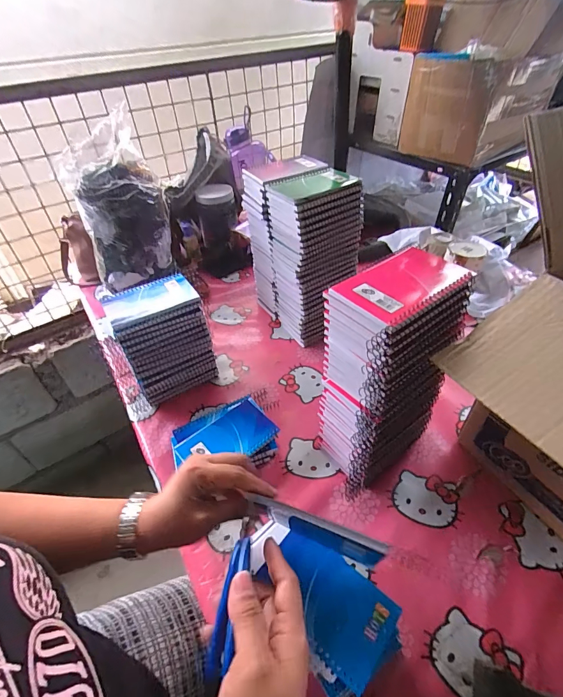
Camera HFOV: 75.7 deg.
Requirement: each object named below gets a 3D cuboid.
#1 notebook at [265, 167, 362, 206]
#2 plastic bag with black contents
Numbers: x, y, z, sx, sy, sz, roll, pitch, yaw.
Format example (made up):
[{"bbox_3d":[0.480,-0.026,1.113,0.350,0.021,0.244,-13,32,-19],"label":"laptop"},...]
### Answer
[{"bbox_3d":[0.049,-0.261,0.574,0.126,0.014,0.095,-25,48,-20],"label":"notebook"},{"bbox_3d":[-0.335,-0.284,0.761,0.177,0.295,0.129,-16,45,-13],"label":"plastic bag with black contents"}]

